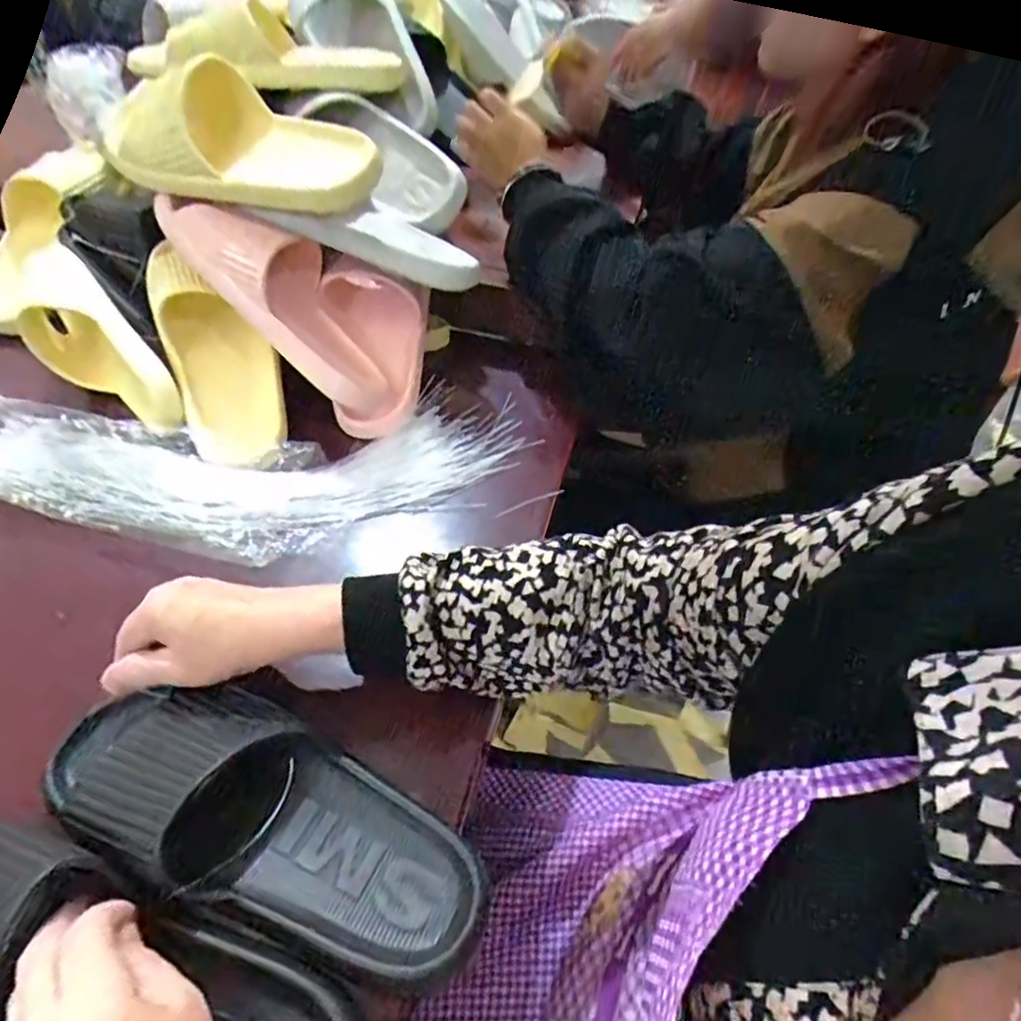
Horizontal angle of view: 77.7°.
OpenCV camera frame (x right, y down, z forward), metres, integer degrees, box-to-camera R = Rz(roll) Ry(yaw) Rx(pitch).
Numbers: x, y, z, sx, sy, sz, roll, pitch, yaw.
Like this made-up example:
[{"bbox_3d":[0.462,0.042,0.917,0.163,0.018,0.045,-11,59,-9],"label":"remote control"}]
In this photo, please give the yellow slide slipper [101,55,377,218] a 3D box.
[{"bbox_3d":[-0.226,-0.310,0.532,0.243,0.078,0.090,24,50,16],"label":"yellow slide slipper"}]

